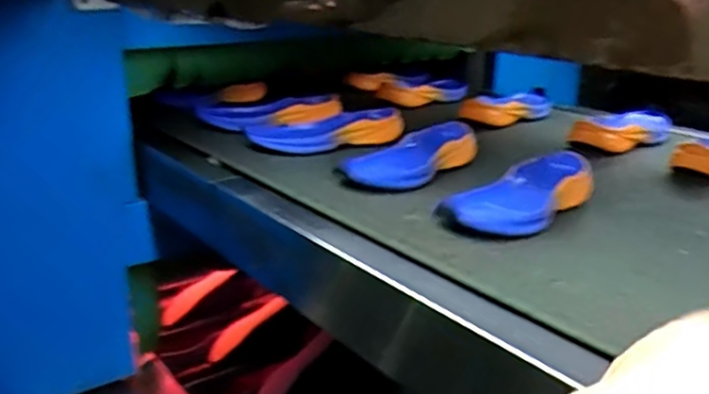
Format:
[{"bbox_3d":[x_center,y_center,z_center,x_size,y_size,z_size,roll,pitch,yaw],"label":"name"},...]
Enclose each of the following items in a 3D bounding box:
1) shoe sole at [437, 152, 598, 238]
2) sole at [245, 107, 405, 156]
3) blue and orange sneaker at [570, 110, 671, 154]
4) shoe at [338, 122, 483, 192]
[{"bbox_3d":[0.184,-0.004,0.716,0.083,0.031,0.238,19,26,36],"label":"shoe sole"},{"bbox_3d":[-0.038,-0.095,0.937,0.236,0.025,0.098,-11,24,-25],"label":"sole"},{"bbox_3d":[0.415,-0.107,1.008,0.097,0.038,0.238,16,23,36],"label":"blue and orange sneaker"},{"bbox_3d":[0.072,-0.052,0.827,0.095,0.035,0.210,18,25,34],"label":"shoe"}]

